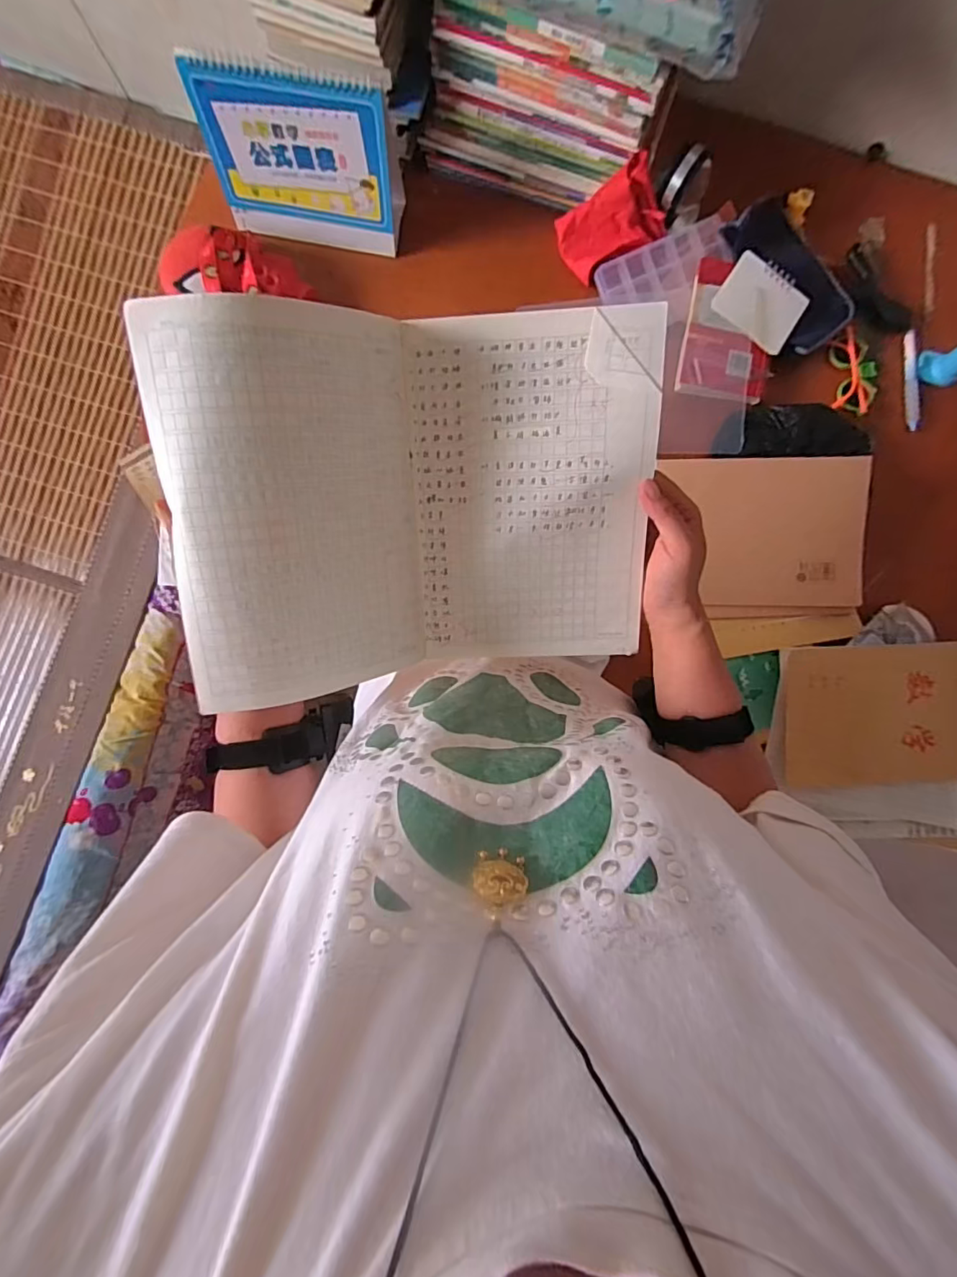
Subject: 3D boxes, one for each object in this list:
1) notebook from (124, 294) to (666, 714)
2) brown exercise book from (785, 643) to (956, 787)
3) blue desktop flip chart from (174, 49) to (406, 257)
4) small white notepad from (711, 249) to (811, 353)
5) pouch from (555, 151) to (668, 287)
[{"bbox_3d":[-0.039,-0.094,0.384,0.329,0.064,0.252,-7,111,-15],"label":"notebook"},{"bbox_3d":[0.493,0.094,0.644,0.227,0.010,0.171,-2,97,-1],"label":"brown exercise book"},{"bbox_3d":[-0.198,-0.555,0.600,0.206,0.150,0.089,10,87,0],"label":"blue desktop flip chart"},{"bbox_3d":[0.342,-0.405,0.633,0.101,0.006,0.073,34,101,-7],"label":"small white notepad"},{"bbox_3d":[0.162,-0.514,0.634,0.110,0.066,0.080,-29,88,-2],"label":"pouch"}]

